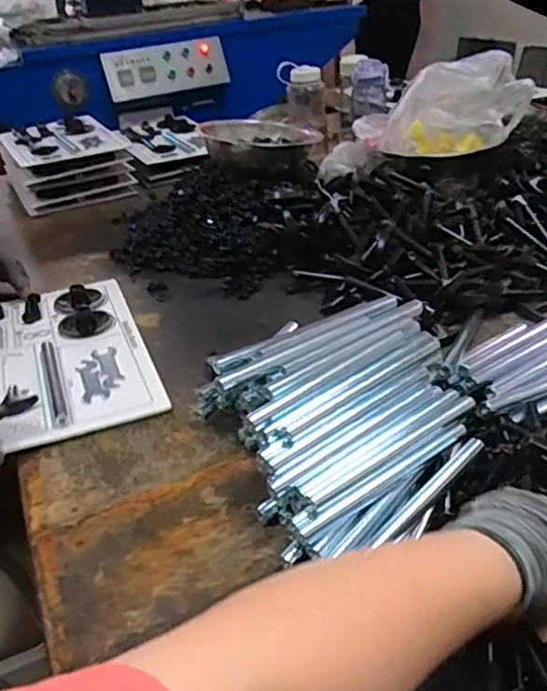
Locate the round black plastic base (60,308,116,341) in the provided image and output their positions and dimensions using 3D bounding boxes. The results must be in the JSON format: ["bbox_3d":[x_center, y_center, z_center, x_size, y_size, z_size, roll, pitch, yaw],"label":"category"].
[{"bbox_3d":[-0.254,-0.030,0.829,0.069,0.005,0.074,-4,33,2],"label":"round black plastic base"}]

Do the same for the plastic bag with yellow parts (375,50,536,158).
[{"bbox_3d":[0.296,-0.398,1.019,0.224,0.138,0.091,-9,33,-5],"label":"plastic bag with yellow parts"}]

